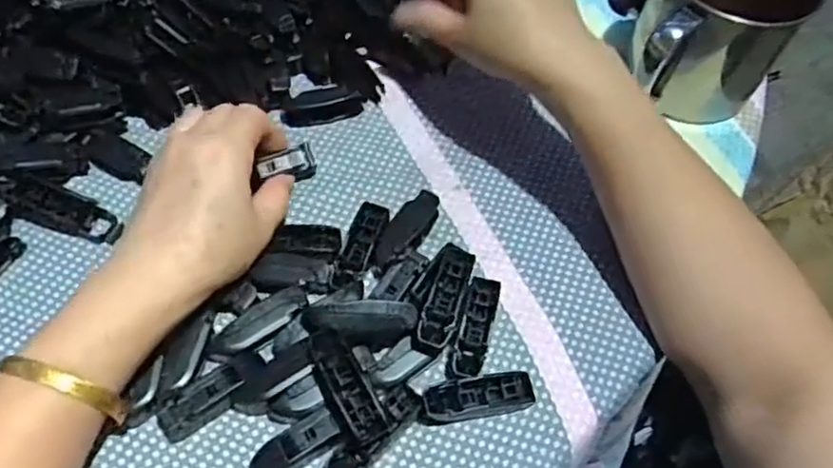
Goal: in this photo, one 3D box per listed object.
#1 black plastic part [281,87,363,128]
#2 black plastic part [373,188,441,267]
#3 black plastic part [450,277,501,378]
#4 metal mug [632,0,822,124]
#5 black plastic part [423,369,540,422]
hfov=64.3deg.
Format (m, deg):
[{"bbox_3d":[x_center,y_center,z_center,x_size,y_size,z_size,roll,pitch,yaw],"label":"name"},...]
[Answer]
[{"bbox_3d":[-0.060,-0.083,0.425,0.050,0.008,0.025,-14,62,-10],"label":"black plastic part"},{"bbox_3d":[-0.006,-0.001,0.378,0.020,0.015,0.054,28,63,13],"label":"black plastic part"},{"bbox_3d":[0.031,0.050,0.350,0.017,0.016,0.055,14,61,6],"label":"black plastic part"},{"bbox_3d":[0.185,-0.127,0.408,0.088,0.099,0.110,23,62,11],"label":"metal mug"},{"bbox_3d":[0.031,0.082,0.331,0.055,0.018,0.018,-12,62,-9],"label":"black plastic part"}]

